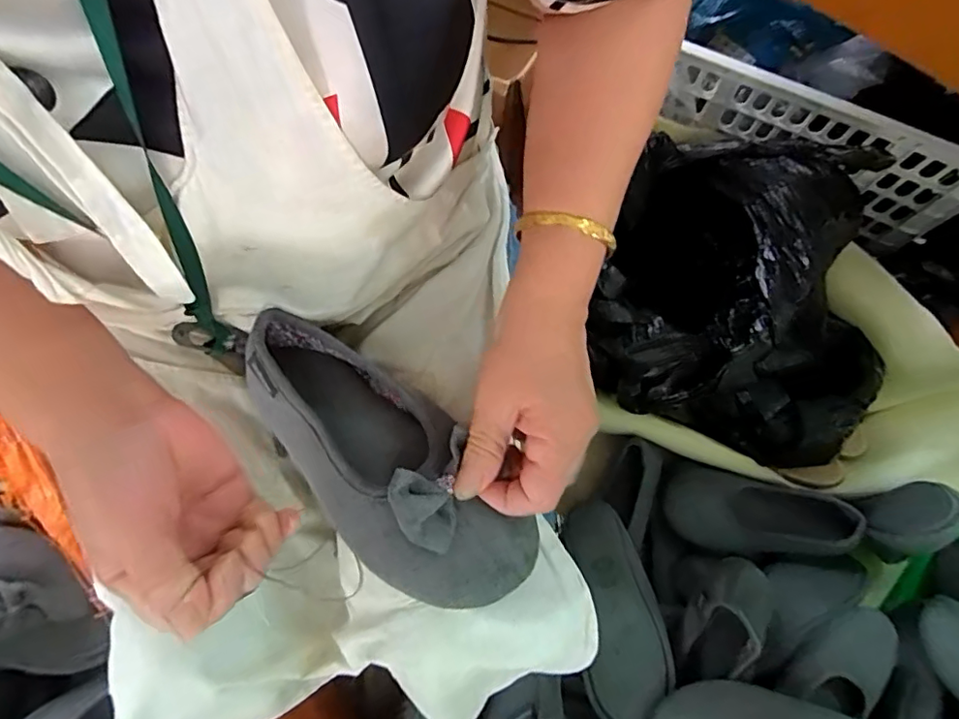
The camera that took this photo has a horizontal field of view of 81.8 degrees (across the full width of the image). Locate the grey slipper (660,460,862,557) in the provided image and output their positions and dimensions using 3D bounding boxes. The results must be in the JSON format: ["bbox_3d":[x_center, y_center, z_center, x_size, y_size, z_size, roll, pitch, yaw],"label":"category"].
[{"bbox_3d":[0.350,0.199,0.702,0.218,0.056,0.100,12,76,4],"label":"grey slipper"}]

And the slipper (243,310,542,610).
[{"bbox_3d":[-0.067,0.058,0.343,0.091,0.052,0.224,-44,66,-10],"label":"slipper"}]

